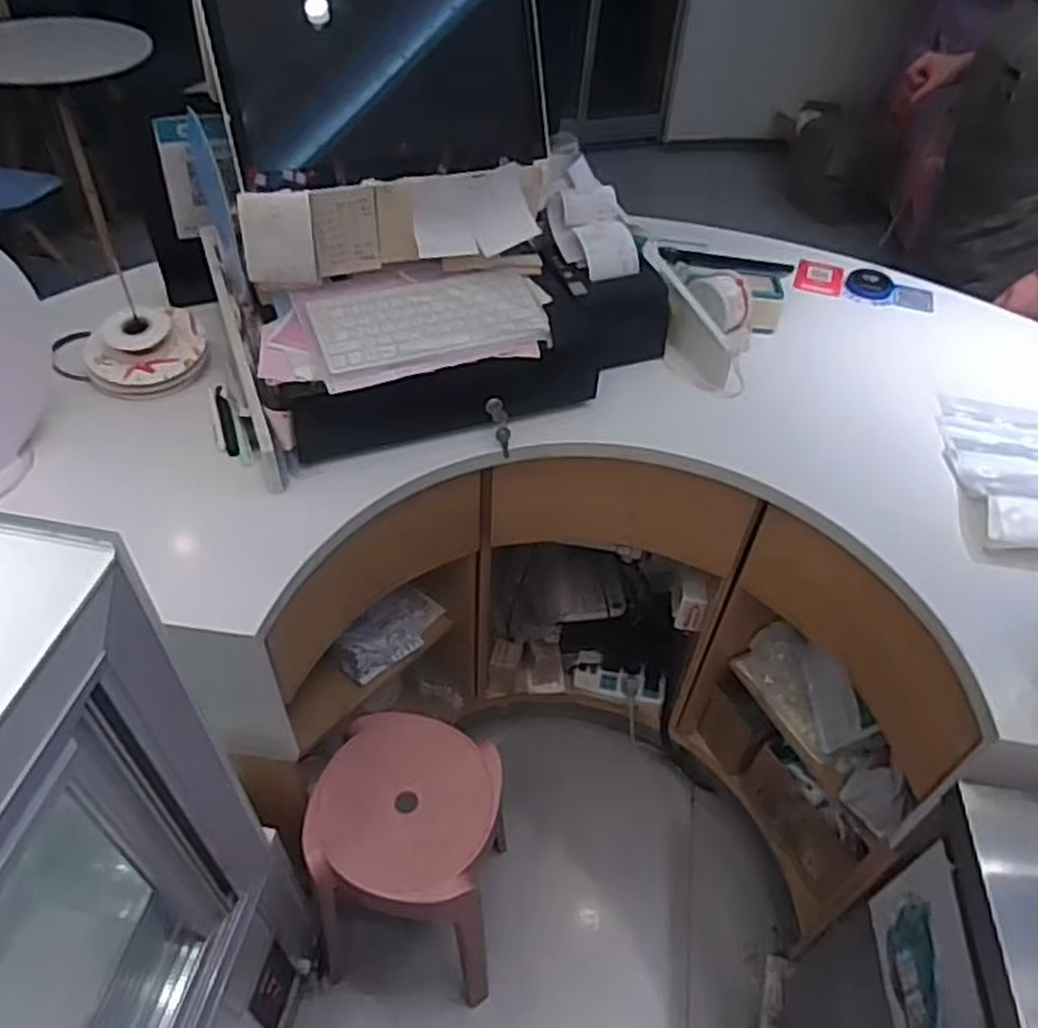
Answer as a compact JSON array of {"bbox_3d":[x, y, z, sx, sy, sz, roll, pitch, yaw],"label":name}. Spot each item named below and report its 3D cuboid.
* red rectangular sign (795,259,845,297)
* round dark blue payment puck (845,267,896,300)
[{"bbox_3d":[0.543,-0.426,1.384,0.079,0.016,0.100,18,48,13],"label":"red rectangular sign"},{"bbox_3d":[0.622,-0.408,1.349,0.080,0.017,0.075,2,46,-2],"label":"round dark blue payment puck"}]

